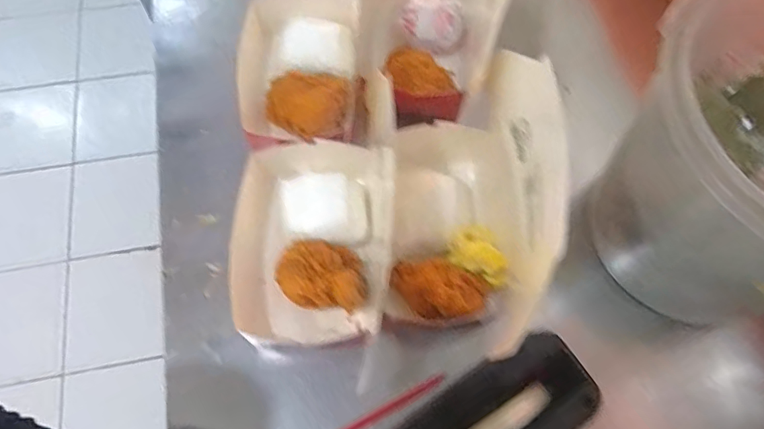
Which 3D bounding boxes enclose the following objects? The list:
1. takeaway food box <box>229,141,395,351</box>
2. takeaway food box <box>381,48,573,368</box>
[{"bbox_3d":[-0.072,0.032,0.498,0.155,0.058,0.196,3,66,0],"label":"takeaway food box"},{"bbox_3d":[0.075,-0.017,0.469,0.127,0.160,0.230,3,66,0],"label":"takeaway food box"}]

